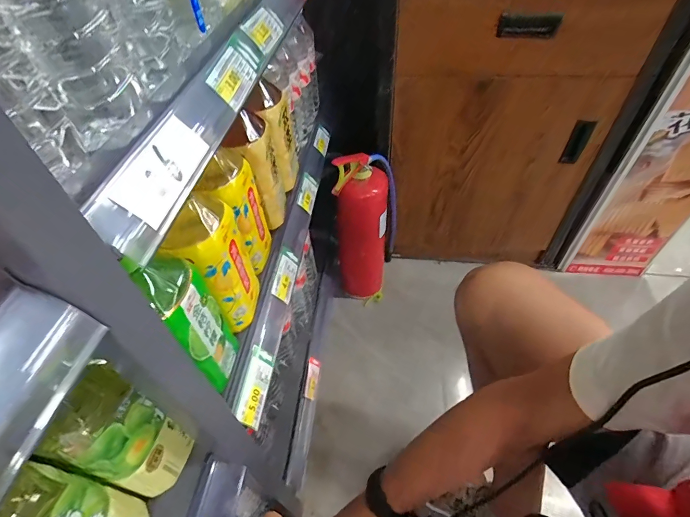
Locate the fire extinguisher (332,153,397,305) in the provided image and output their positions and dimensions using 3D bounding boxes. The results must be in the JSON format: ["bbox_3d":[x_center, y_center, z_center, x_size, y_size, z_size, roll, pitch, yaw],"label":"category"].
[{"bbox_3d":[0.056,-0.065,0.991,0.159,0.473,0.173,1,48,5],"label":"fire extinguisher"}]

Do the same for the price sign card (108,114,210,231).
[{"bbox_3d":[-0.123,-0.062,0.256,0.004,0.033,0.095,-26,40,32],"label":"price sign card"}]

